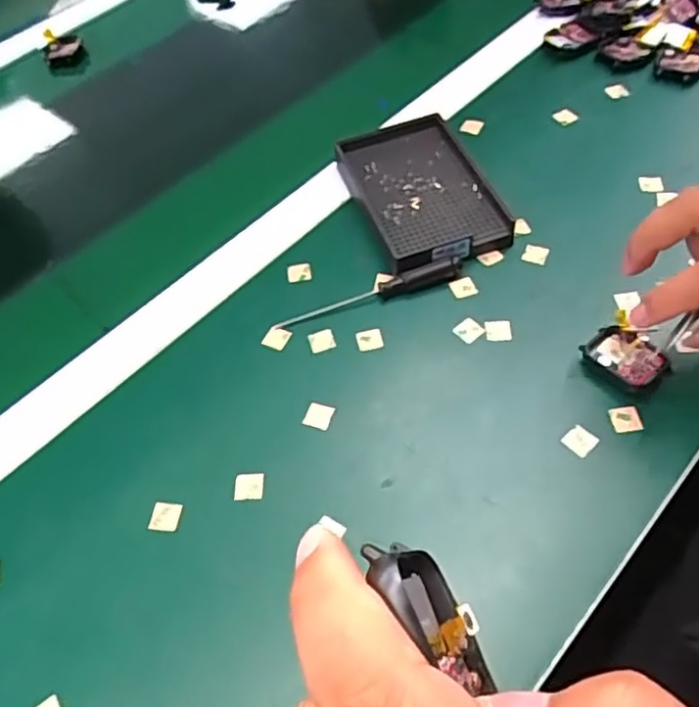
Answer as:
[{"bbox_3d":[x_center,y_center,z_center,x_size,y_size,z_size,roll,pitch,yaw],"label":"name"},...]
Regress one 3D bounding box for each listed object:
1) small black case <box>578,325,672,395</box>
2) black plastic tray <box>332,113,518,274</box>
[{"bbox_3d":[0.167,0.003,0.396,0.048,0.010,0.039,33,64,25],"label":"small black case"},{"bbox_3d":[0.055,-0.121,0.489,0.092,0.024,0.139,-19,55,-8],"label":"black plastic tray"}]

